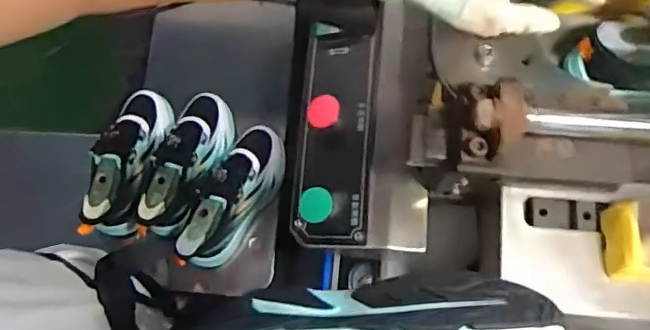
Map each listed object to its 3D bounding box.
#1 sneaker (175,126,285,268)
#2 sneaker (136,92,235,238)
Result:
[{"bbox_3d":[-0.131,0.042,0.808,0.086,0.103,0.230,29,76,9],"label":"sneaker"},{"bbox_3d":[-0.199,-0.009,0.820,0.087,0.095,0.231,15,74,5],"label":"sneaker"}]

